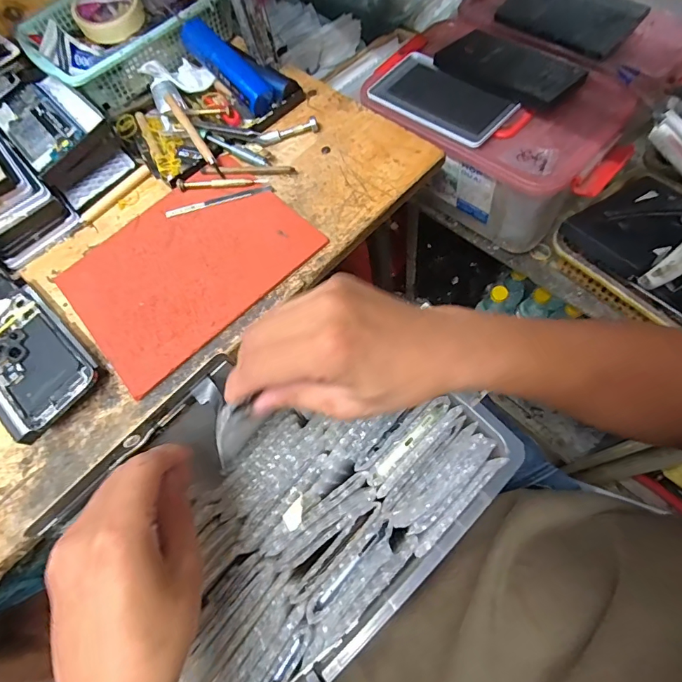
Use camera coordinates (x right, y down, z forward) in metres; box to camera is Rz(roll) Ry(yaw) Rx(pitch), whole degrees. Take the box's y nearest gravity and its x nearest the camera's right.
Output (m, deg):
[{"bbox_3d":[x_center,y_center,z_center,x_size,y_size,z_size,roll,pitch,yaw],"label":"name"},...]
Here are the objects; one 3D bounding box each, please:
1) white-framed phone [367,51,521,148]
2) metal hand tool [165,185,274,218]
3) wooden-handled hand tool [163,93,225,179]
[{"bbox_3d":[0.128,-0.315,0.561,0.090,0.010,0.177,-45,69,-7],"label":"white-framed phone"},{"bbox_3d":[-0.144,-0.166,0.504,0.128,0.004,0.011,-16,65,2],"label":"metal hand tool"},{"bbox_3d":[-0.177,-0.248,0.517,0.012,0.012,0.124,-34,89,-10],"label":"wooden-handled hand tool"}]

